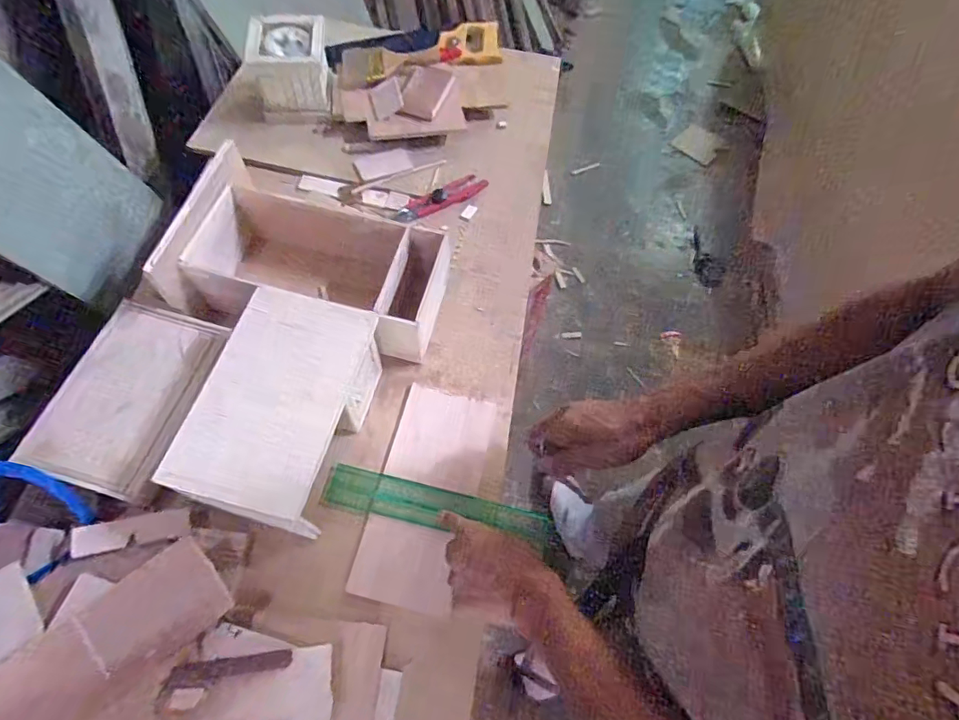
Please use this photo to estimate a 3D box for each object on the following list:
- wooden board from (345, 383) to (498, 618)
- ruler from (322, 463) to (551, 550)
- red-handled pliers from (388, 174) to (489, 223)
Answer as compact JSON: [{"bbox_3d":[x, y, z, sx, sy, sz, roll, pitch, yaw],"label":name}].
[{"bbox_3d":[-0.062,0.153,0.595,0.112,0.007,0.248,15,64,4],"label":"wooden board"},{"bbox_3d":[-0.050,0.168,0.579,0.255,0.010,0.048,12,62,3],"label":"ruler"},{"bbox_3d":[-0.060,-0.250,0.779,0.159,0.012,0.041,-29,69,-16],"label":"red-handled pliers"}]

